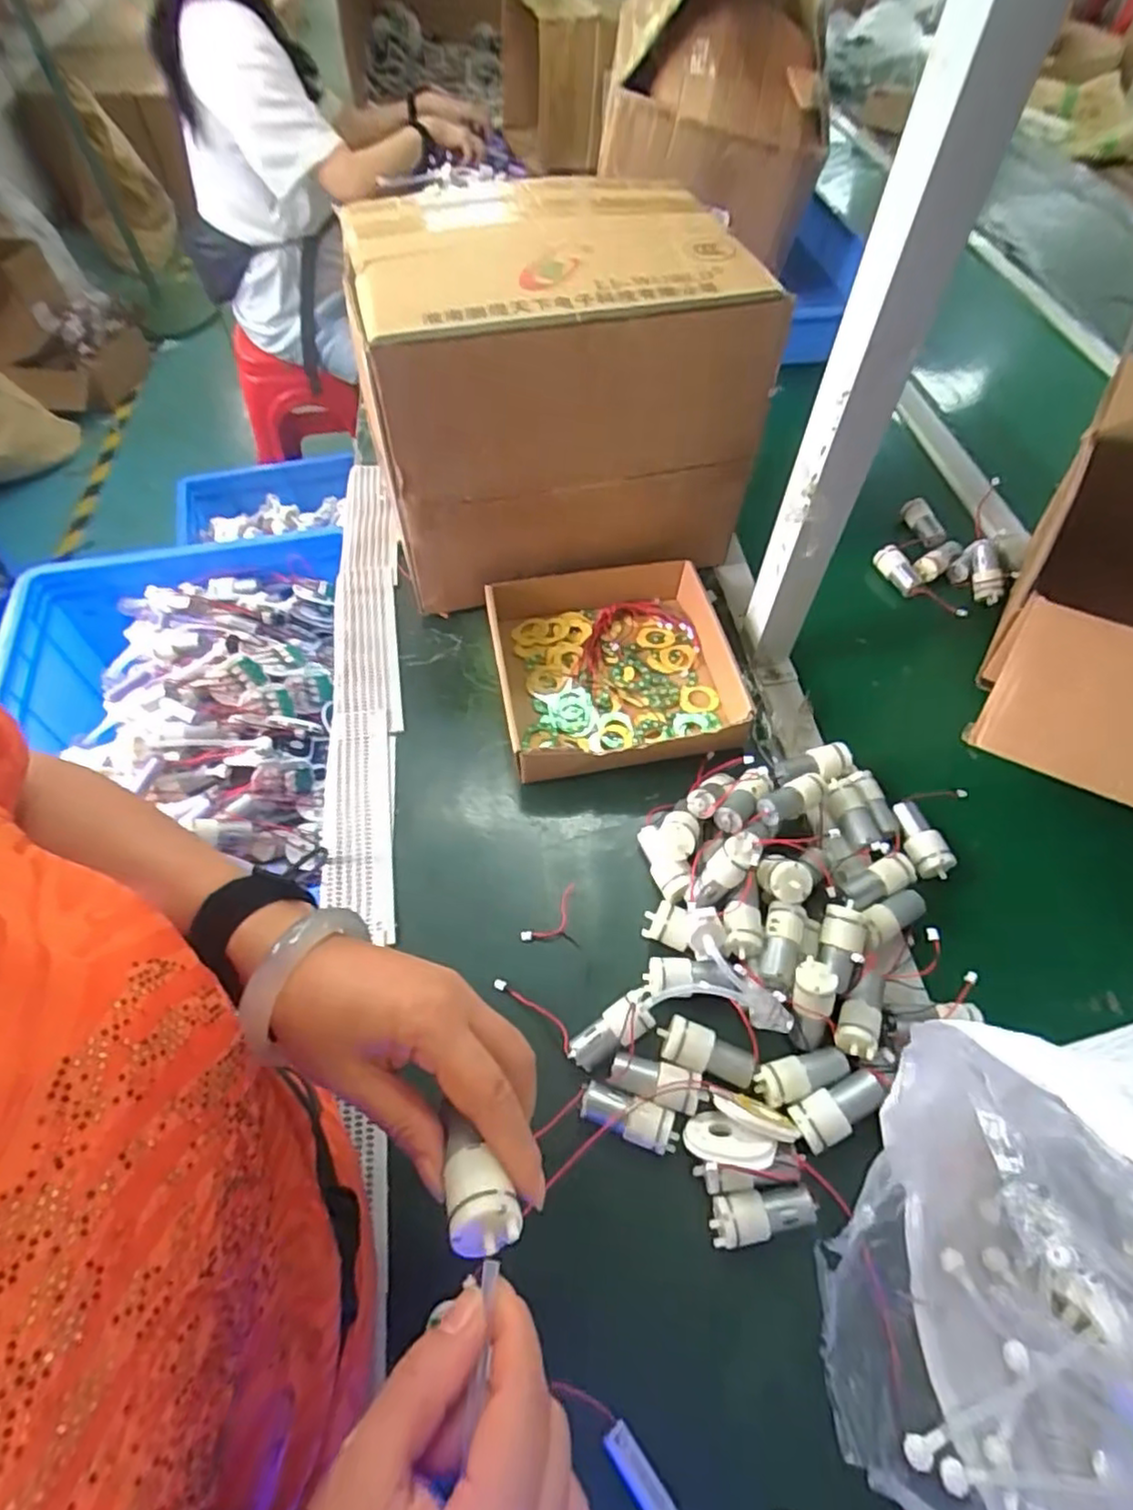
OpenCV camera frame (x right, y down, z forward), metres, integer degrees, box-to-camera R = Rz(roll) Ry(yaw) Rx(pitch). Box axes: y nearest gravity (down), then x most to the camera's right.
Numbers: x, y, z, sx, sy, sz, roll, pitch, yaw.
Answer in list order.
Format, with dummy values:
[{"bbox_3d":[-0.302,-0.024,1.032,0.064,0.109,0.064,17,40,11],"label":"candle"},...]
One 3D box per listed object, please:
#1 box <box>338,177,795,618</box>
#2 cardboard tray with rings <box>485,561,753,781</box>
[{"bbox_3d":[-0.020,-0.347,0.687,0.347,0.281,0.260,-16,58,-10],"label":"box"},{"bbox_3d":[0.050,-0.082,0.667,0.228,0.057,0.221,-10,57,-7],"label":"cardboard tray with rings"}]

